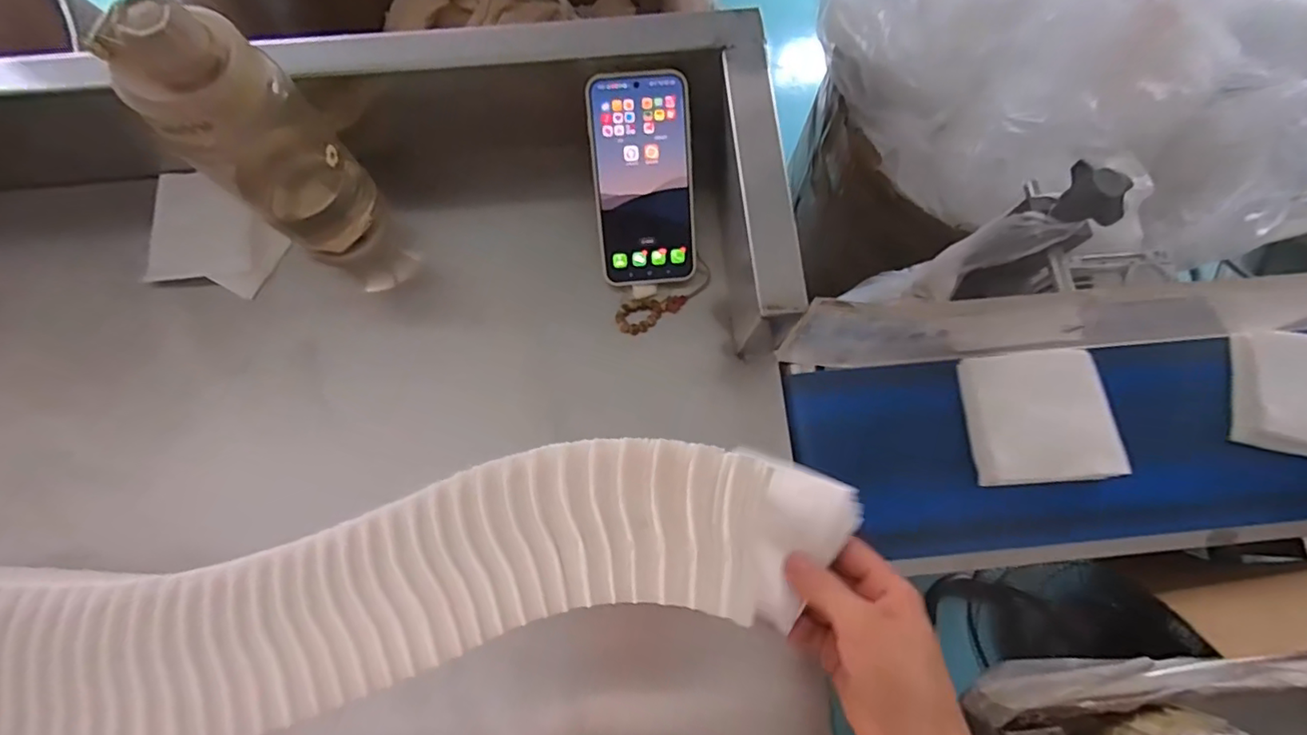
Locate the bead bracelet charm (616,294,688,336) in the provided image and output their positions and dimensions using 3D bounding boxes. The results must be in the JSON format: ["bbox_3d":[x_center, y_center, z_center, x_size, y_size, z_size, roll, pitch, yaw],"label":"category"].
[{"bbox_3d":[-0.001,-0.045,0.482,0.057,0.010,0.025,-22,78,-6],"label":"bead bracelet charm"}]

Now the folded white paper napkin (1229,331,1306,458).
[{"bbox_3d":[0.500,0.021,0.454,0.105,0.029,0.097,9,77,1],"label":"folded white paper napkin"}]

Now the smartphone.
[{"bbox_3d":[-0.008,-0.140,0.459,0.073,0.005,0.153,-4,109,-2],"label":"smartphone"}]

